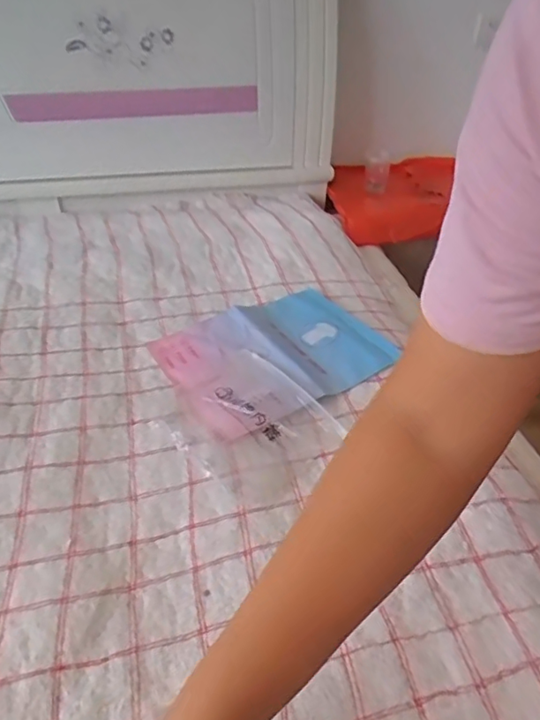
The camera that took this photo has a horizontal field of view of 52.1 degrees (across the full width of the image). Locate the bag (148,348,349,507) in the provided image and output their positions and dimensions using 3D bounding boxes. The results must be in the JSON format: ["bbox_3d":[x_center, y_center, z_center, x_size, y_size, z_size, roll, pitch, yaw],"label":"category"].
[{"bbox_3d":[-0.023,0.085,0.764,0.196,0.026,0.237,-30,48,-34],"label":"bag"}]

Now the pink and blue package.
[{"bbox_3d":[0.006,-0.015,0.884,0.344,0.024,0.263,-24,45,-29],"label":"pink and blue package"}]

